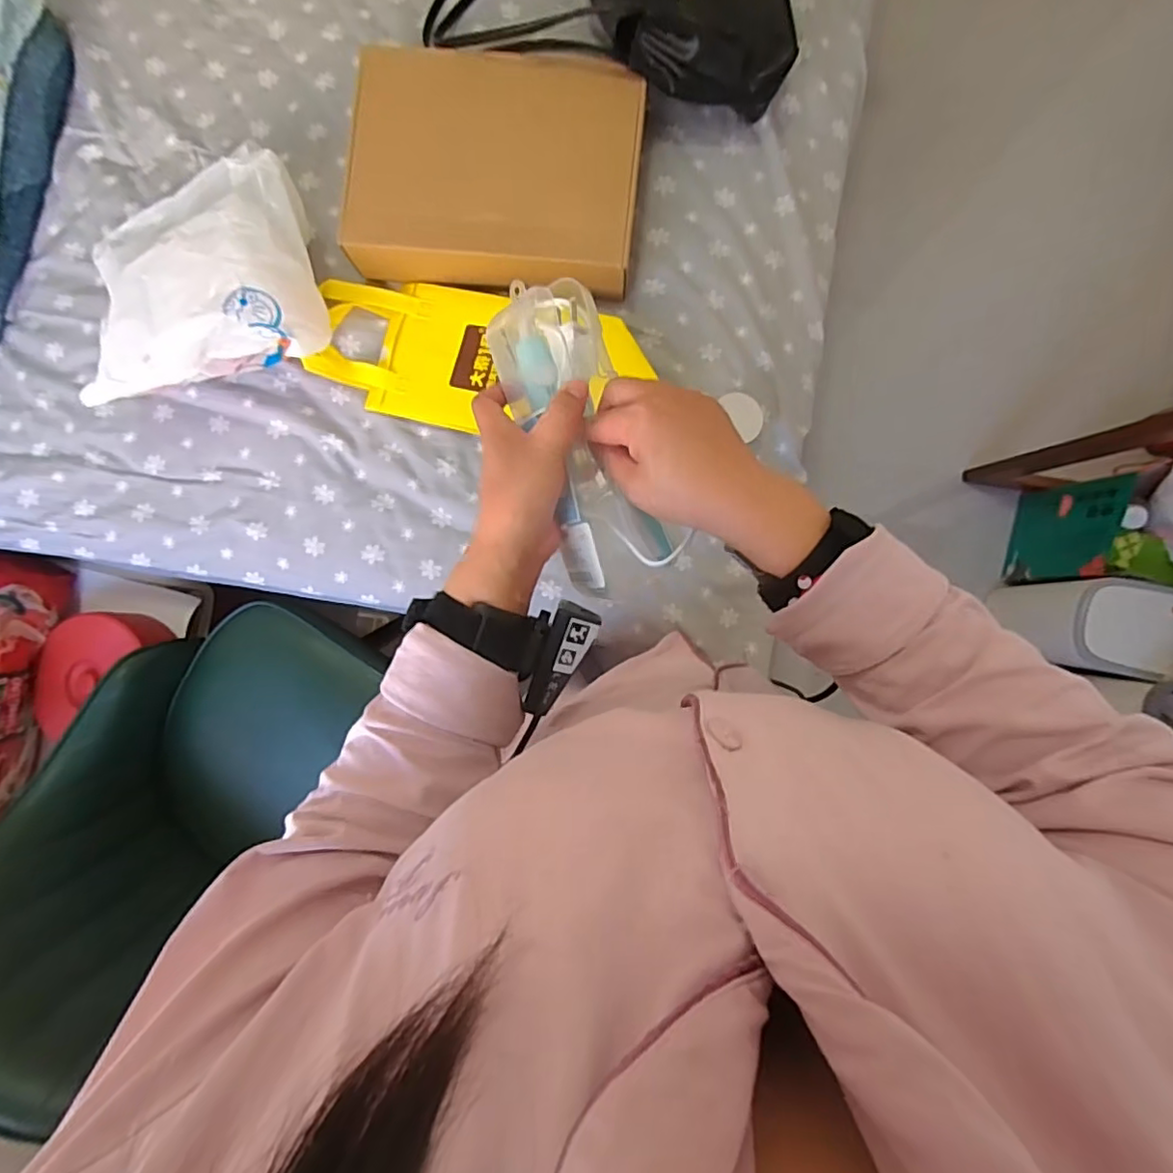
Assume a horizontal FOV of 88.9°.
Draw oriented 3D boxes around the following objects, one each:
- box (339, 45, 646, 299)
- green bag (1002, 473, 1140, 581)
[{"bbox_3d":[-0.112,-0.528,0.770,0.351,0.084,0.270,6,89,2],"label":"box"},{"bbox_3d":[0.892,-0.106,1.124,0.024,0.248,0.191,19,86,-1],"label":"green bag"}]

